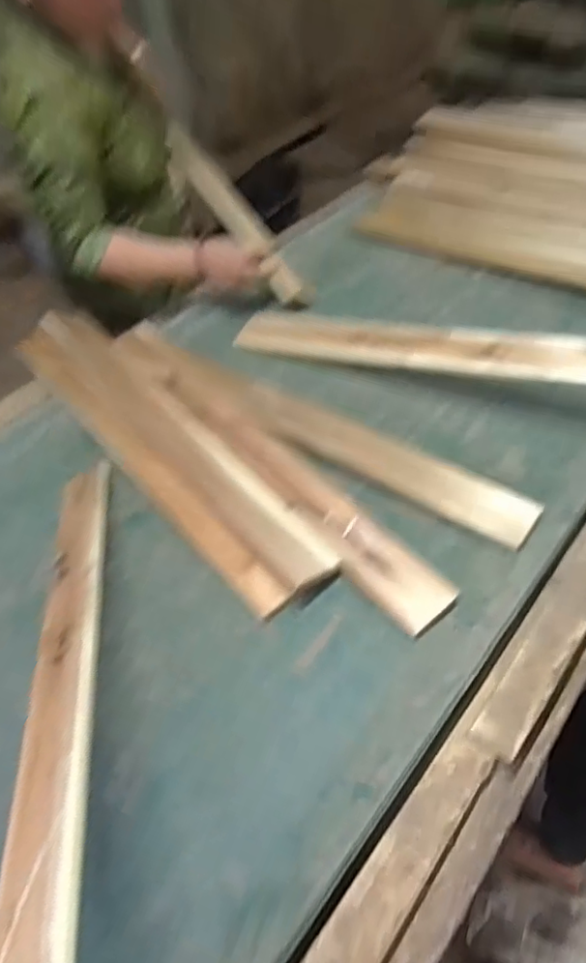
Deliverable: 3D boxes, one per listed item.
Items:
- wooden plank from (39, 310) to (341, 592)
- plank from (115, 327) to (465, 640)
[{"bbox_3d":[-0.192,-0.087,0.898,0.080,0.022,0.706,-35,57,-20],"label":"wooden plank"},{"bbox_3d":[-0.058,-0.061,0.859,0.080,0.016,0.719,-34,56,-19],"label":"plank"}]

